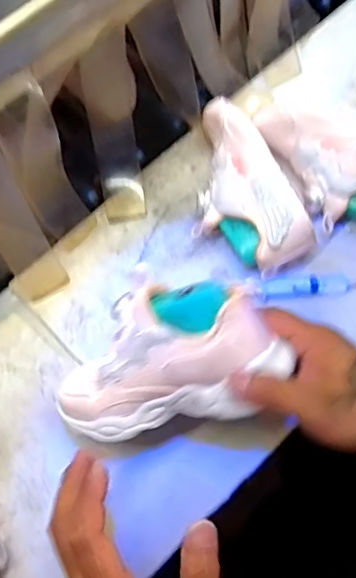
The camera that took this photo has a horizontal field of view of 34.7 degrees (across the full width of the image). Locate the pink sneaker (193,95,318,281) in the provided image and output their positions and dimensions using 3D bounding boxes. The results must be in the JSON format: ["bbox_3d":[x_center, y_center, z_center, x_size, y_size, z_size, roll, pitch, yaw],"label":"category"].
[{"bbox_3d":[0.055,-0.097,0.568,0.085,0.076,0.183,-25,69,-7],"label":"pink sneaker"}]

